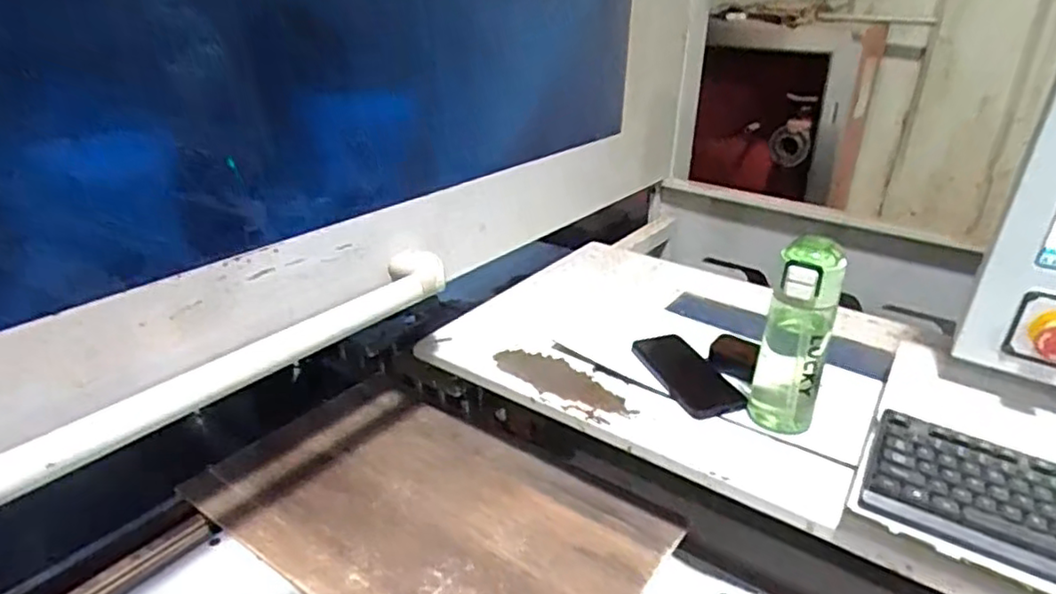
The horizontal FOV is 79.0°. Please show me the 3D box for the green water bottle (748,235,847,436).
[{"bbox_3d":[0.296,0.052,0.718,0.070,0.232,0.063,11,28,22],"label":"green water bottle"}]

